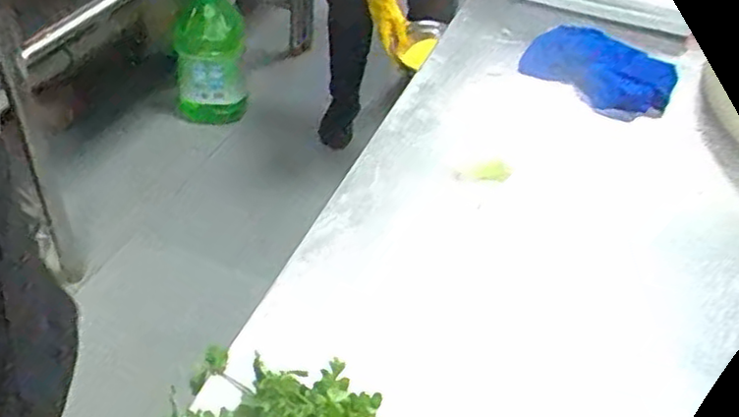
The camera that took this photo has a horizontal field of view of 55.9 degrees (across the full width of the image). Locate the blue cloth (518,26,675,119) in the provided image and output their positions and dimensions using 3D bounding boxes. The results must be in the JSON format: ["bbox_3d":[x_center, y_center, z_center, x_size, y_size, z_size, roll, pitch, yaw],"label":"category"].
[{"bbox_3d":[0.273,-0.163,0.835,0.178,0.079,0.073,24,47,20],"label":"blue cloth"}]

